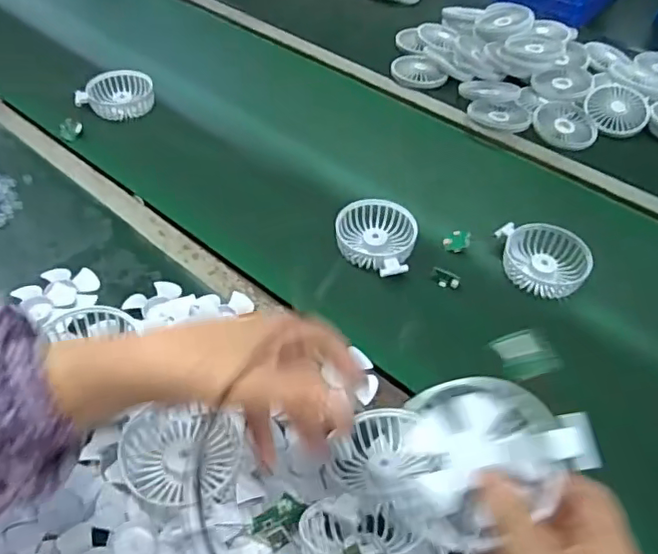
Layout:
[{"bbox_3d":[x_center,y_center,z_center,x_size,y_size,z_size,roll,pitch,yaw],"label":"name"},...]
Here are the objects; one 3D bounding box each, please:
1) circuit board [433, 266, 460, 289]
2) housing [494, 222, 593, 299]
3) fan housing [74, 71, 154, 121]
[{"bbox_3d":[0.124,0.001,0.619,0.031,0.017,0.010,24,51,17],"label":"circuit board"},{"bbox_3d":[0.236,-0.018,0.634,0.086,0.030,0.089,-2,48,-6],"label":"housing"},{"bbox_3d":[-0.296,-0.257,0.828,0.089,0.027,0.093,2,48,-2],"label":"fan housing"}]

